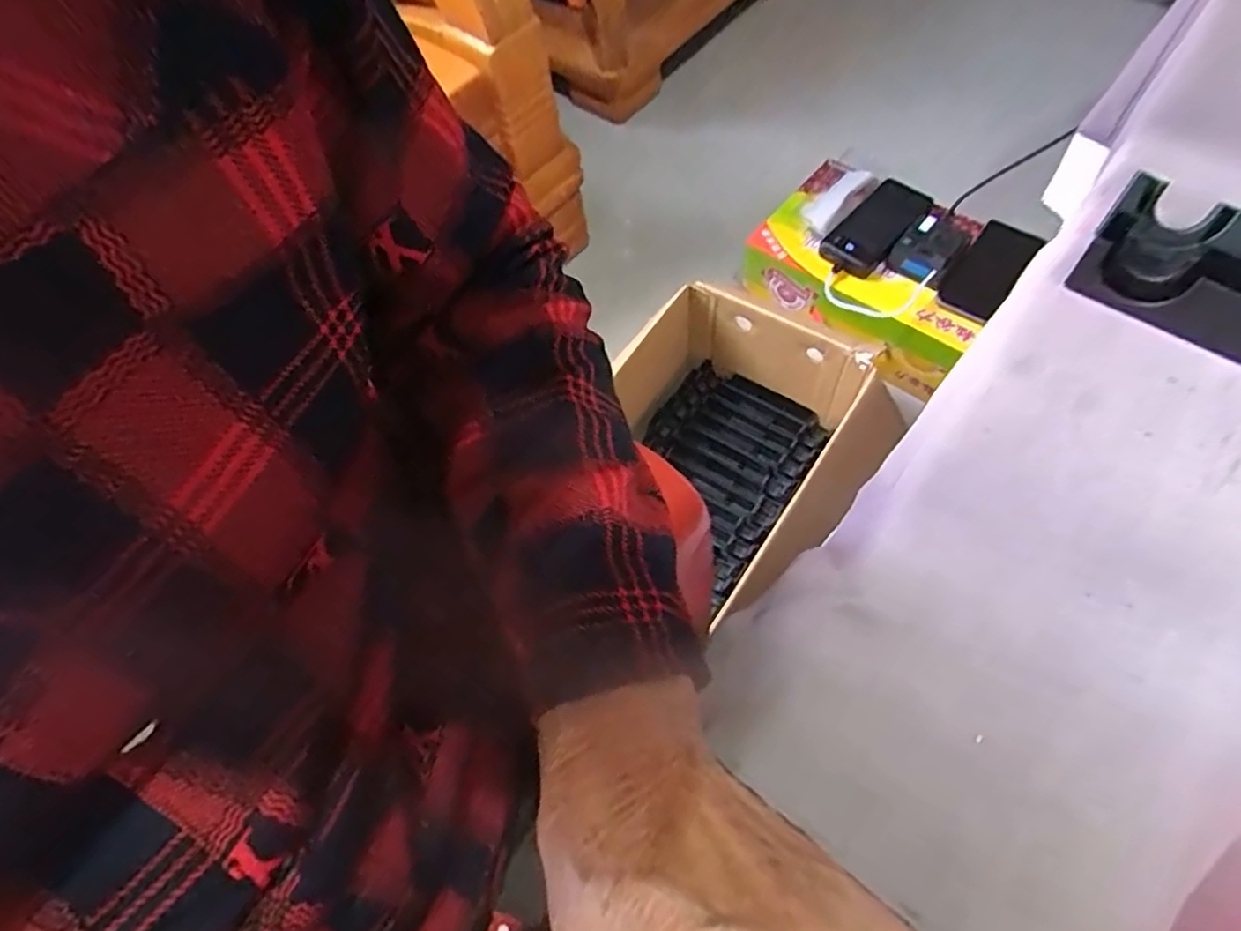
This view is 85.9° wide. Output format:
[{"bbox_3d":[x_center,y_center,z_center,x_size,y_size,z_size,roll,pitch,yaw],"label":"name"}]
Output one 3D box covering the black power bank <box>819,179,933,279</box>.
[{"bbox_3d":[0.348,-0.326,0.907,0.078,0.028,0.165,37,74,21],"label":"black power bank"}]

